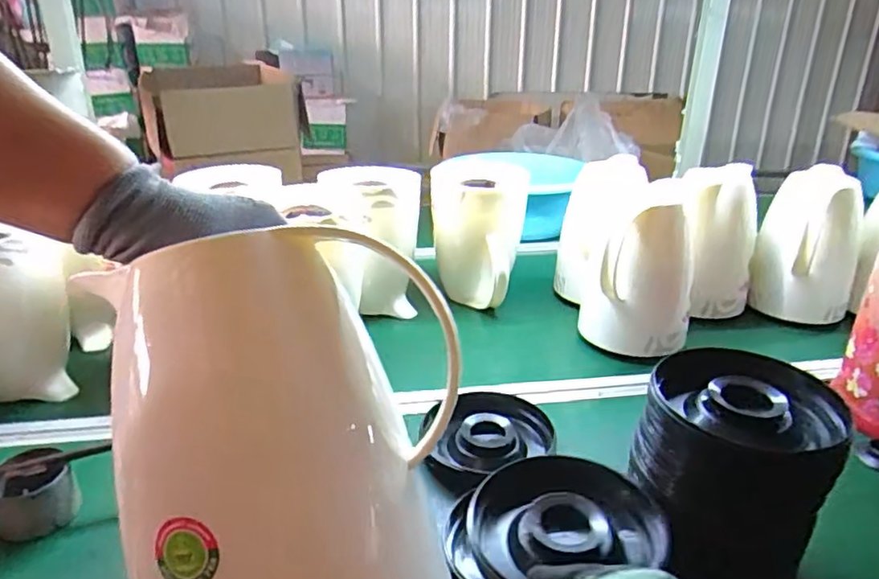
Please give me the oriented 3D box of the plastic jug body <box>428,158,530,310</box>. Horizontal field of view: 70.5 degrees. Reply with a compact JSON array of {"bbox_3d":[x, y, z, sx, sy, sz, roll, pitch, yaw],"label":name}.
[{"bbox_3d":[0.060,-0.092,1.063,0.154,0.228,0.144,4,24,2],"label":"plastic jug body"}]

